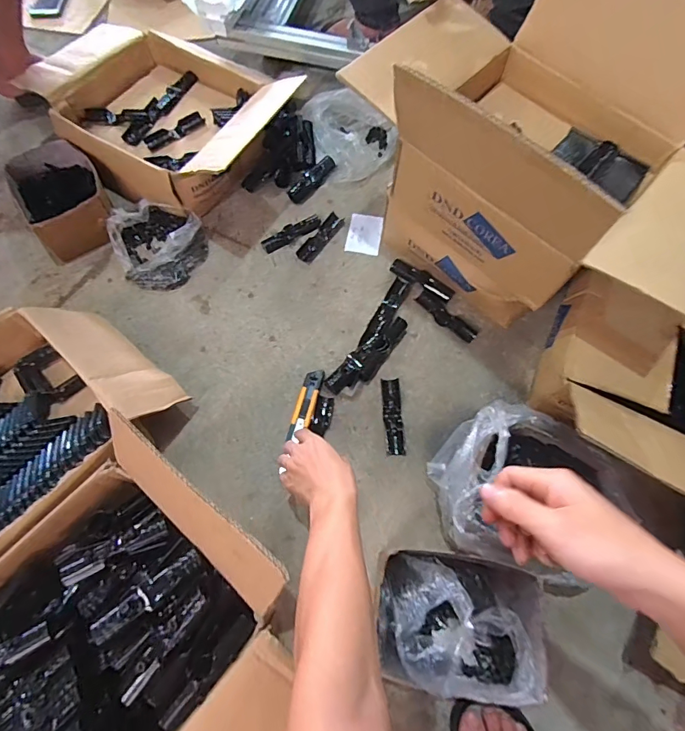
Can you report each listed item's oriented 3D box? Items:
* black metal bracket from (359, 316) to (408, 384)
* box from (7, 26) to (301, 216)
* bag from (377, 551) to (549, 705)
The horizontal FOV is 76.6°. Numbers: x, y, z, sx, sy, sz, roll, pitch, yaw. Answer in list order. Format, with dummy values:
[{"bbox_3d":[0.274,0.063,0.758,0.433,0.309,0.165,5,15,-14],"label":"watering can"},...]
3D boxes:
[{"bbox_3d":[0.071,-0.030,0.765,0.035,0.021,0.135,34,70,13],"label":"black metal bracket"},{"bbox_3d":[-0.386,-0.526,0.897,0.518,0.157,0.333,35,71,13],"label":"box"},{"bbox_3d":[0.147,0.334,0.570,0.199,0.112,0.147,9,67,3],"label":"bag"}]

